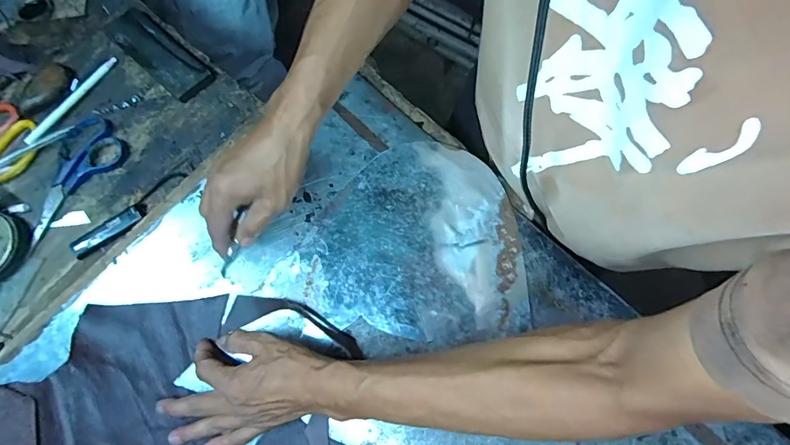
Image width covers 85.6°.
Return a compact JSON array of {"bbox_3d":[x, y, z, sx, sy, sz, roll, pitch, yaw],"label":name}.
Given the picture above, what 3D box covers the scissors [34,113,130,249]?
[{"bbox_3d":[-0.377,-0.055,0.492,0.071,0.012,0.151,31,73,5],"label":"scissors"}]

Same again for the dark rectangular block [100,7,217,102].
[{"bbox_3d":[-0.300,-0.216,0.540,0.159,0.021,0.055,42,74,8],"label":"dark rectangular block"}]

